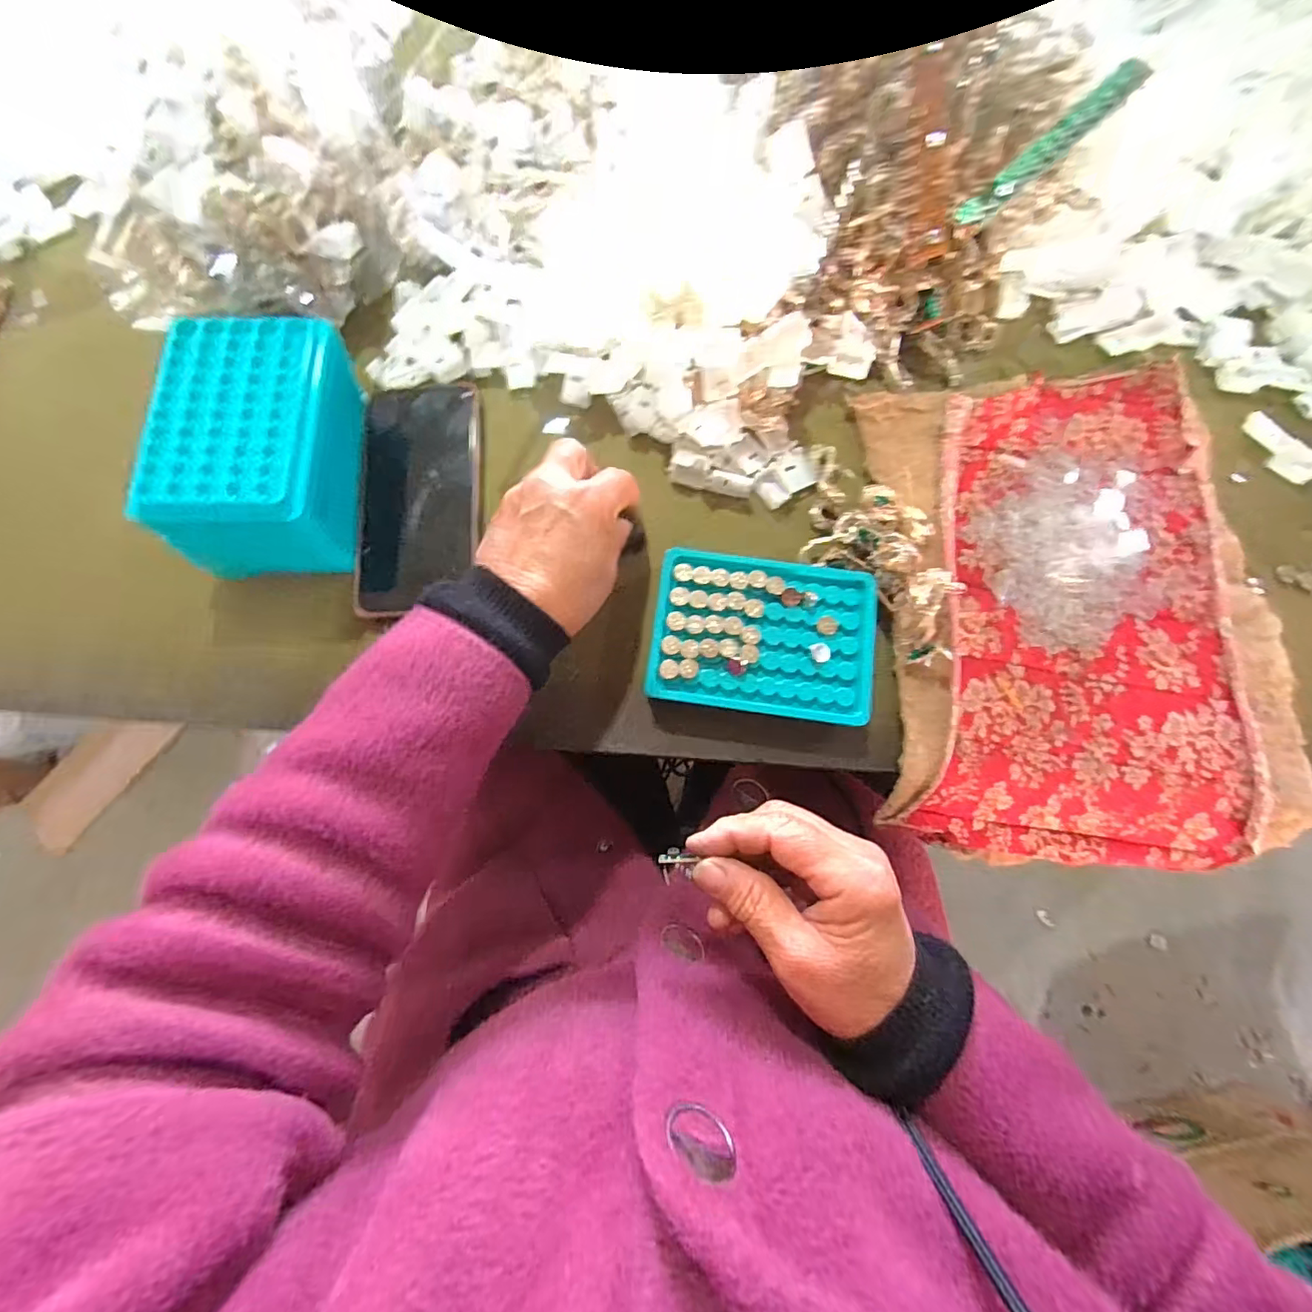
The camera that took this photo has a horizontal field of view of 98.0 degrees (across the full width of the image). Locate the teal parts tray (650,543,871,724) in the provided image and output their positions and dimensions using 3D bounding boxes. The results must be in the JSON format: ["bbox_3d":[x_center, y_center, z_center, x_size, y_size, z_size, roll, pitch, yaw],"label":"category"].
[{"bbox_3d":[0.065,-0.013,0.352,0.130,0.024,0.094,8,76,1],"label":"teal parts tray"}]

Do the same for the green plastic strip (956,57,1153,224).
[{"bbox_3d":[0.248,-0.321,0.358,0.117,0.011,0.022,-39,81,14],"label":"green plastic strip"}]

